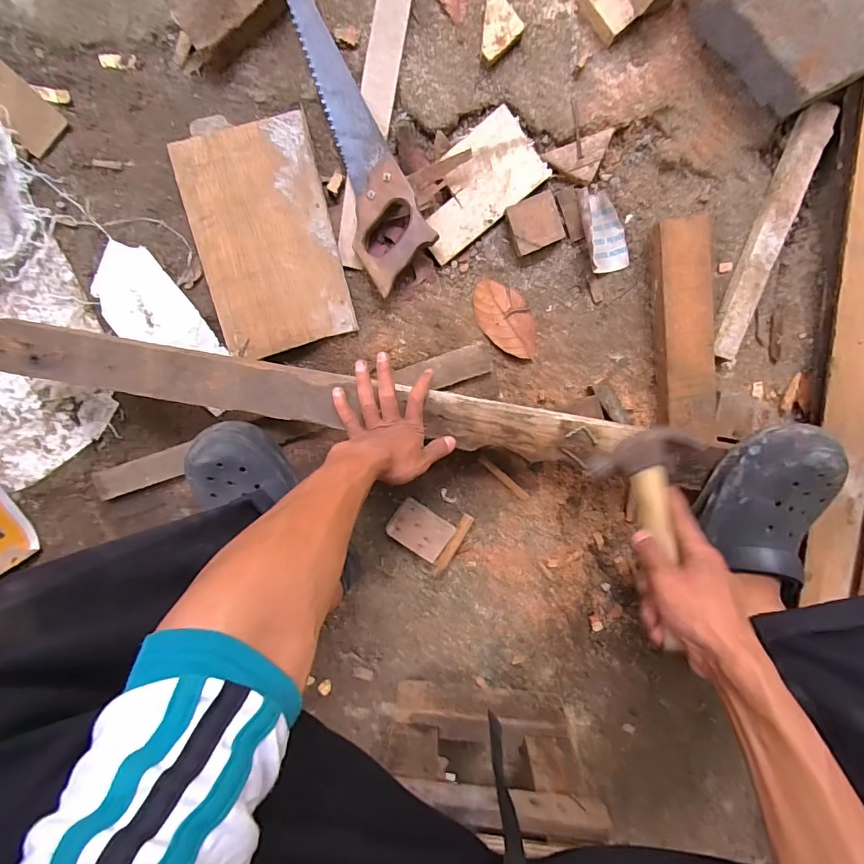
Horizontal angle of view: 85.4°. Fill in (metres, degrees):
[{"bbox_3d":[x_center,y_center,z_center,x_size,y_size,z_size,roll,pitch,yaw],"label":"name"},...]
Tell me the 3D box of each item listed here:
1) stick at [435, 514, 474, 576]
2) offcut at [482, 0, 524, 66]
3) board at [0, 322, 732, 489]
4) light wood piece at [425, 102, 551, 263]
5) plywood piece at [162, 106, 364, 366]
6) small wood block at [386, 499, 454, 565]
[{"bbox_3d":[0.030,0.156,0.647,0.017,0.015,0.091,30,98,-4],"label":"stick"},{"bbox_3d":[0.082,-0.471,0.548,0.044,0.020,0.071,8,99,-1],"label":"offcut"},{"bbox_3d":[-0.081,-0.030,0.544,0.824,0.024,0.065,9,99,-1],"label":"board"},{"bbox_3d":[0.052,-0.306,0.585,0.171,0.011,0.100,-38,97,6],"label":"light wood piece"},{"bbox_3d":[-0.207,-0.236,0.585,0.171,0.018,0.262,-12,99,2],"label":"plywood piece"},{"bbox_3d":[-0.016,0.133,0.640,0.082,0.022,0.059,34,98,-5],"label":"small wood block"}]

